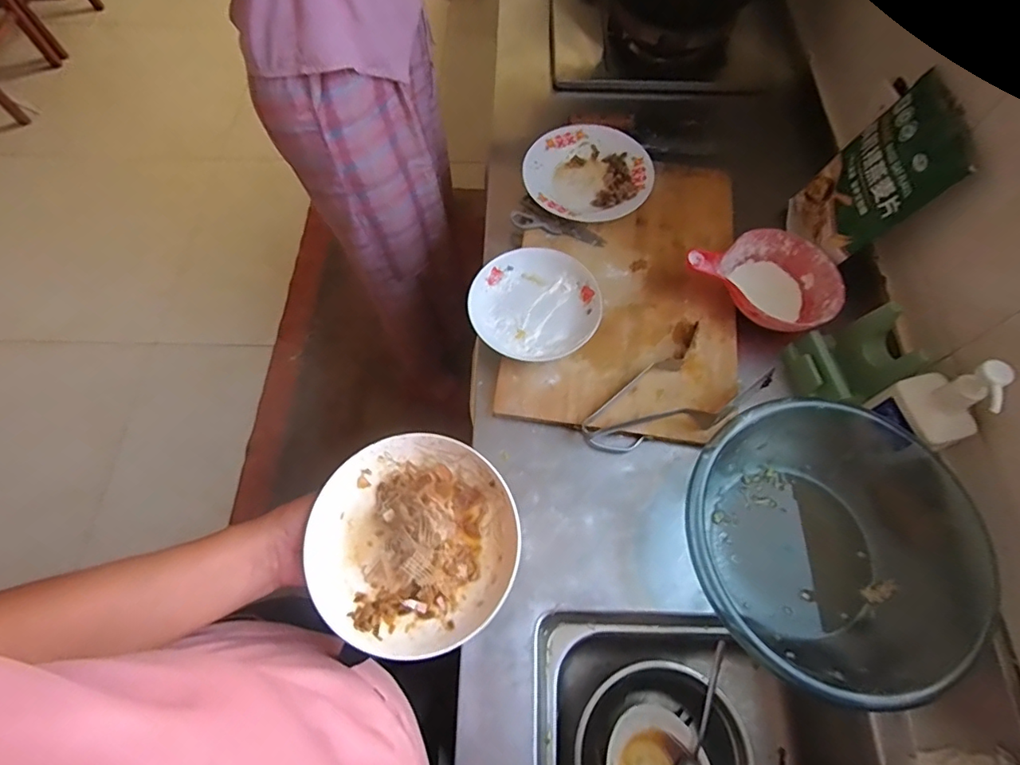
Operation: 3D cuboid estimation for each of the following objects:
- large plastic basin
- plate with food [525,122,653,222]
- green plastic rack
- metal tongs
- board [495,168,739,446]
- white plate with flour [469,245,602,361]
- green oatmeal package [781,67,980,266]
[{"bbox_3d":[0.371,0.190,0.615,0.281,0.143,0.298,0,65,1],"label":"large plastic basin"},{"bbox_3d":[0.127,-0.350,0.879,0.200,0.040,0.191,0,65,1],"label":"plate with food"},{"bbox_3d":[0.460,-0.032,0.701,0.116,0.107,0.113,-12,66,-4],"label":"green plastic rack"},{"bbox_3d":[0.220,0.020,0.698,0.244,0.049,0.126,-38,70,-15],"label":"metal tongs"},{"bbox_3d":[0.179,-0.162,0.803,0.337,0.031,0.500,8,66,5],"label":"board"},{"bbox_3d":[0.038,-0.113,0.768,0.186,0.036,0.182,0,65,1],"label":"white plate with flour"},{"bbox_3d":[0.503,-0.282,0.746,0.032,0.248,0.182,12,65,-15],"label":"green oatmeal package"}]

